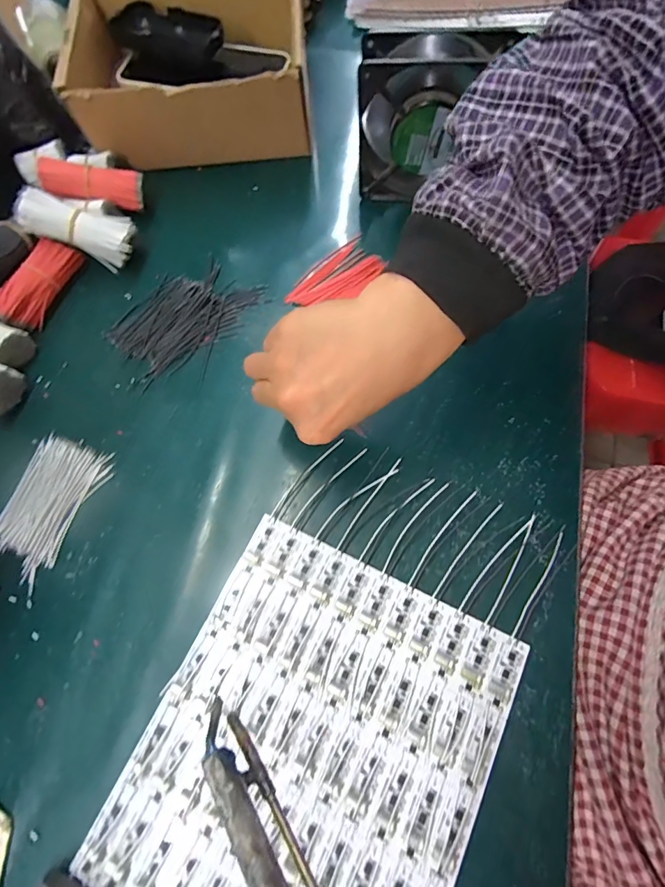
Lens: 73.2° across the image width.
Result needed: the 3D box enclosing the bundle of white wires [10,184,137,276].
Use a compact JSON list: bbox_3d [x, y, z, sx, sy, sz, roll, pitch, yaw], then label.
[{"bbox_3d":[-0.225,-0.193,0.399,0.091,0.032,0.037,17,67,-17],"label":"bundle of white wires"}]

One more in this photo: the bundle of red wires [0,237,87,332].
[{"bbox_3d":[-0.265,-0.142,0.403,0.034,0.032,0.087,21,70,11],"label":"bundle of red wires"}]

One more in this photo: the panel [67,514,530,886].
[{"bbox_3d":[-0.013,0.186,0.272,0.194,0.005,0.226,24,71,12],"label":"panel"}]

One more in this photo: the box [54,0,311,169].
[{"bbox_3d":[-0.136,-0.371,0.453,0.216,0.091,0.176,-5,67,1],"label":"box"}]

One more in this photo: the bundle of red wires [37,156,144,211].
[{"bbox_3d":[-0.225,-0.245,0.421,0.088,0.022,0.028,4,67,-15],"label":"bundle of red wires"}]

